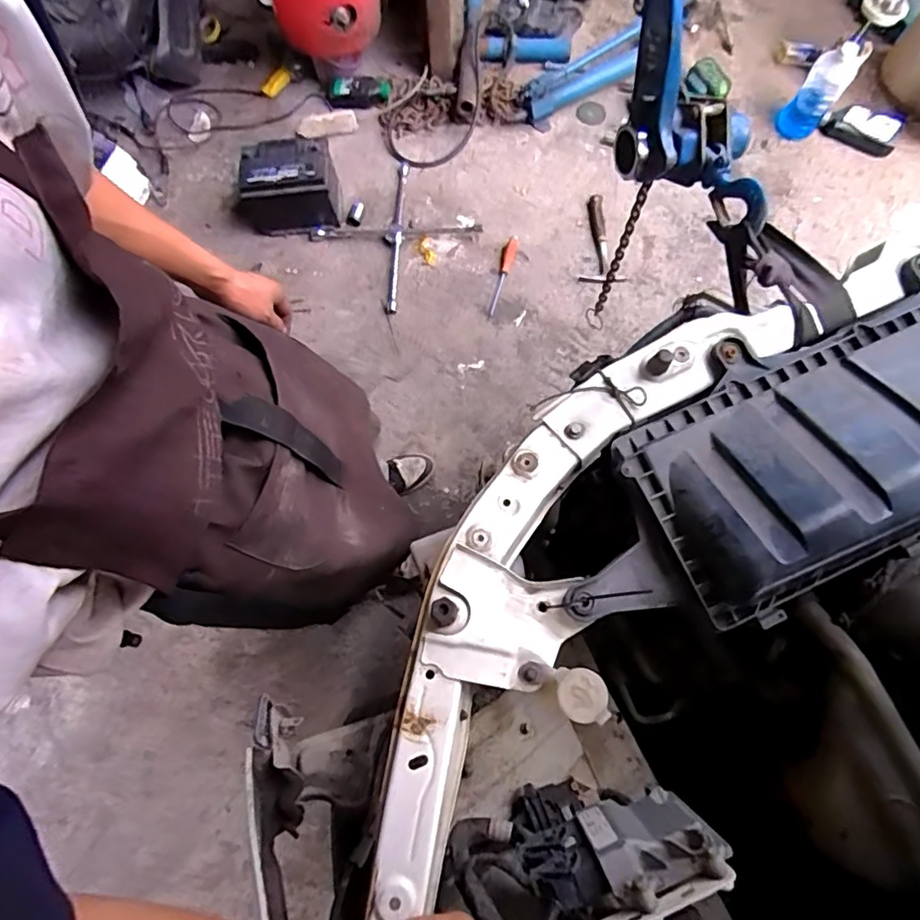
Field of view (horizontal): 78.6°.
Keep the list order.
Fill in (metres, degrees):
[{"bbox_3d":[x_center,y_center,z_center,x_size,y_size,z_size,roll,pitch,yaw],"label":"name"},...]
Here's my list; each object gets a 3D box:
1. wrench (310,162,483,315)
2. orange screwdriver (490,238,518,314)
[{"bbox_3d":[-0.184,-0.660,1.641,0.368,0.027,0.347,-43,78,-12],"label":"wrench"},{"bbox_3d":[0.120,-0.524,1.572,0.034,0.036,0.230,16,73,5],"label":"orange screwdriver"}]

